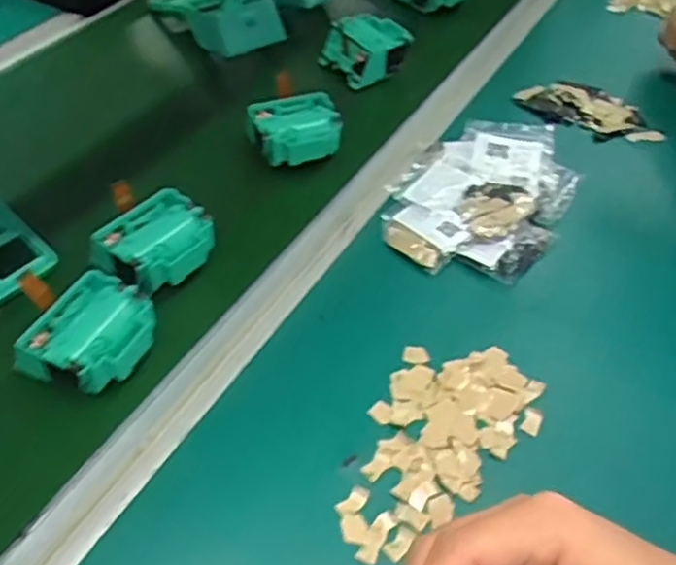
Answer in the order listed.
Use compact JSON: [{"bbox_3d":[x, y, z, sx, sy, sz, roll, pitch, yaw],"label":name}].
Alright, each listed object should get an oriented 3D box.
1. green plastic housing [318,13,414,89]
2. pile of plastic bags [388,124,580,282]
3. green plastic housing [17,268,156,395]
[{"bbox_3d":[0.032,-0.242,0.713,0.080,0.048,0.072,-28,57,-20],"label":"green plastic housing"},{"bbox_3d":[0.131,-0.088,0.582,0.130,0.023,0.180,27,57,21],"label":"pile of plastic bags"},{"bbox_3d":[-0.162,0.038,0.455,0.068,0.041,0.080,20,55,16],"label":"green plastic housing"}]

